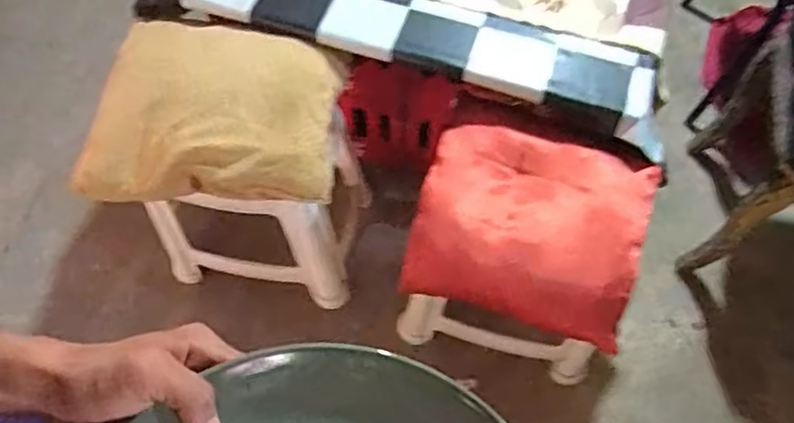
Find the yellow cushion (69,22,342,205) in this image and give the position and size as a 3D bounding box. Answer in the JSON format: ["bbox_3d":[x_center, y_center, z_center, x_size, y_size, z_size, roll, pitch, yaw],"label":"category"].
[{"bbox_3d":[-0.296,-0.174,1.005,0.382,0.106,0.310,1,63,1],"label":"yellow cushion"}]

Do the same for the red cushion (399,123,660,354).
[{"bbox_3d":[0.200,0.020,0.964,0.326,0.071,0.286,16,65,8],"label":"red cushion"}]

